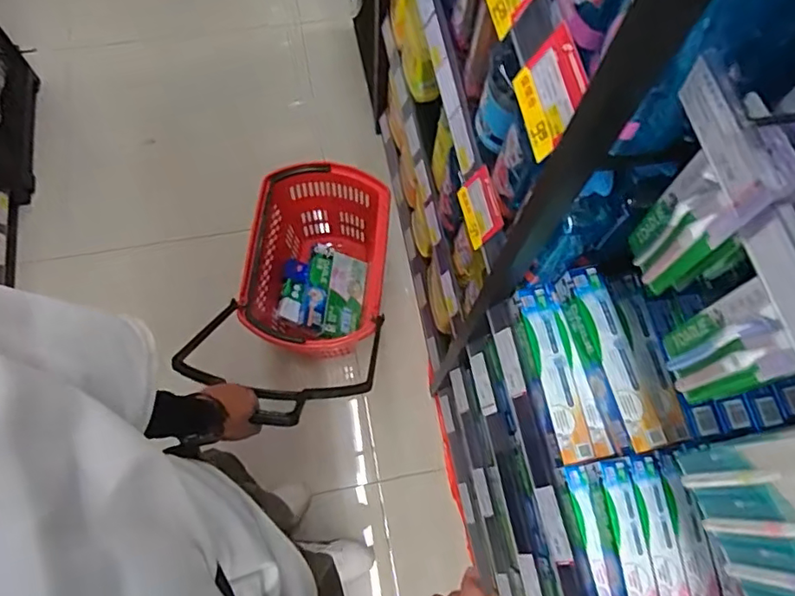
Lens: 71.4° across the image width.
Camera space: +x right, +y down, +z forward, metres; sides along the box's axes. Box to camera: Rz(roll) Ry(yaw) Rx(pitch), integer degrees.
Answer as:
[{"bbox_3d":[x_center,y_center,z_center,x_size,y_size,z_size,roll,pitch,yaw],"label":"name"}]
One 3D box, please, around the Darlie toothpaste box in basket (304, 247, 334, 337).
[{"bbox_3d":[-0.210,-0.023,1.431,0.063,0.040,0.241,19,68,-35],"label":"Darlie toothpaste box in basket"}]

